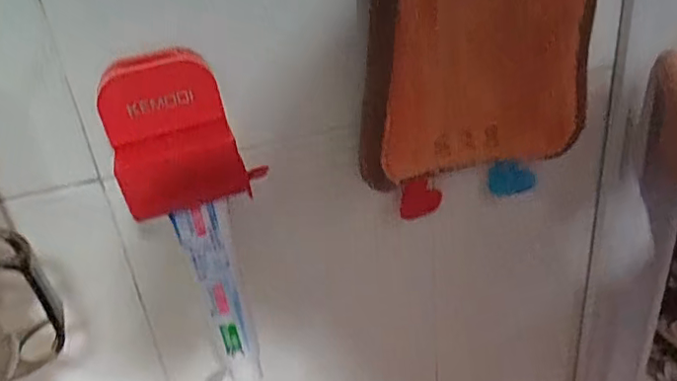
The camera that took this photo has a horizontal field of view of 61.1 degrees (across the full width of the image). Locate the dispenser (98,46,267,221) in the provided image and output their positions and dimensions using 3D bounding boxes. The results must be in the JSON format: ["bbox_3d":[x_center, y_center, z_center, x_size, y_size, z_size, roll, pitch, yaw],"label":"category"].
[{"bbox_3d":[-0.079,-0.031,0.288,0.069,0.071,0.031,-9,29,-4],"label":"dispenser"}]

